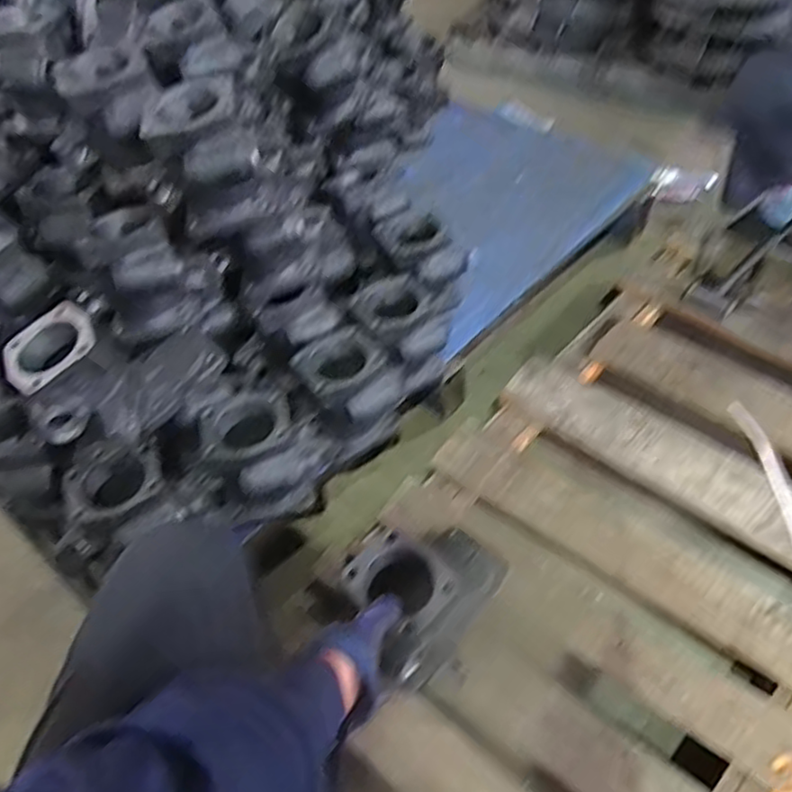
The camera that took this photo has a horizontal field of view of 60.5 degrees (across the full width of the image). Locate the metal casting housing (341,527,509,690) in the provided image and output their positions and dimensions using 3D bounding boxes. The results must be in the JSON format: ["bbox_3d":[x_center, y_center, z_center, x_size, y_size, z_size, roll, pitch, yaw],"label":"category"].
[{"bbox_3d":[0.037,0.204,0.734,0.105,0.129,0.193,35,60,29],"label":"metal casting housing"}]

